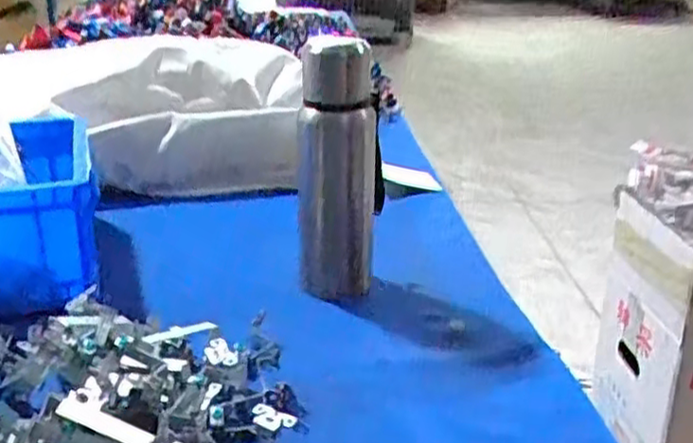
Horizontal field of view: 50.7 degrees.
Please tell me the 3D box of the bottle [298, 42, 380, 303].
[{"bbox_3d":[-0.007,-0.035,0.675,0.073,0.244,0.077,1,23,1],"label":"bottle"}]

